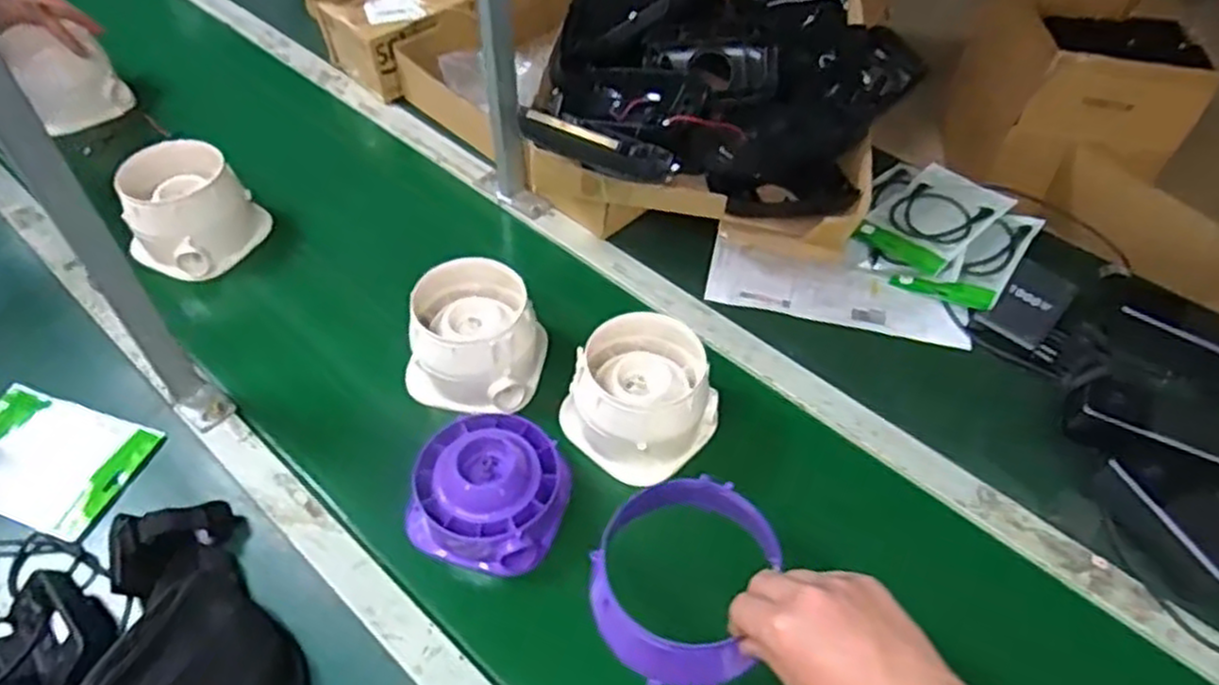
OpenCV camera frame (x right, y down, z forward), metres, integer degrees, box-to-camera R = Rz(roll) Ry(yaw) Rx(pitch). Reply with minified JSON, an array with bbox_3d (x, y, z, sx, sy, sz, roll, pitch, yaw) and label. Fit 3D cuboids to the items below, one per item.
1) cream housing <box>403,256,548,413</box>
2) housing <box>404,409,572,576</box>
[{"bbox_3d":[-0.139,-0.013,0.786,0.134,0.096,0.147,1,50,-1],"label":"cream housing"},{"bbox_3d":[-0.108,0.134,0.694,0.131,0.073,0.127,17,51,12],"label":"housing"}]

